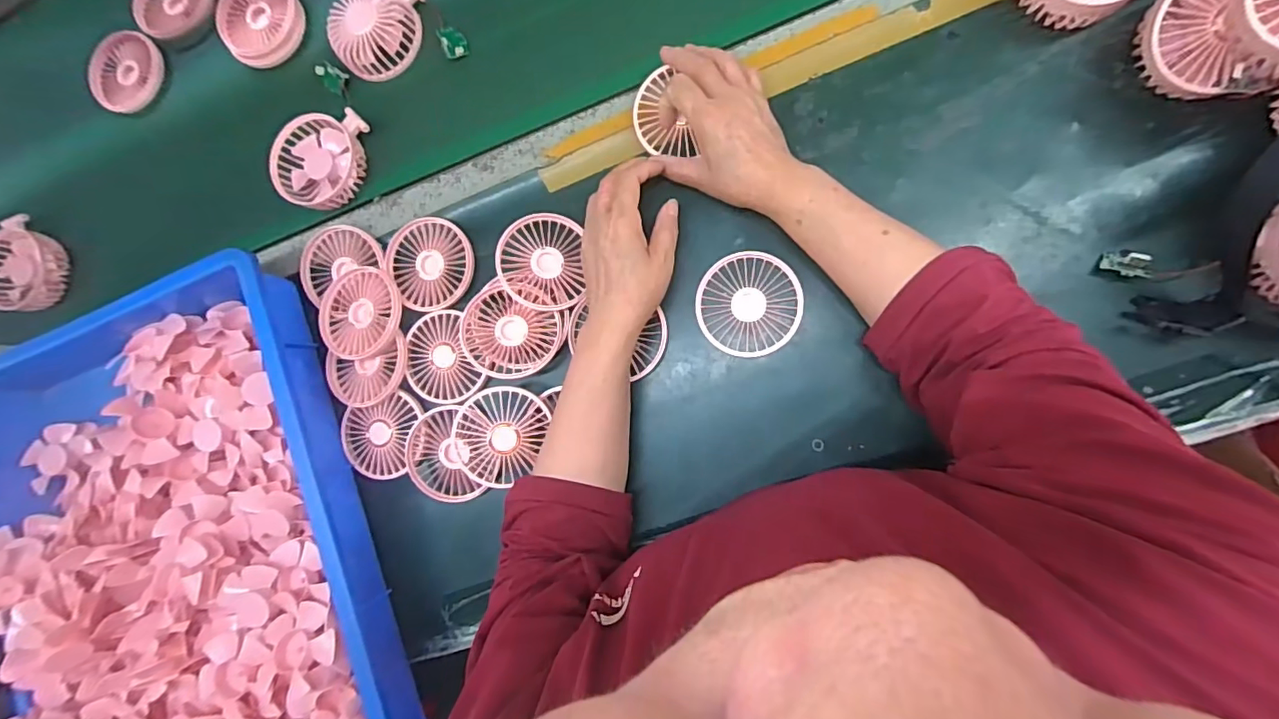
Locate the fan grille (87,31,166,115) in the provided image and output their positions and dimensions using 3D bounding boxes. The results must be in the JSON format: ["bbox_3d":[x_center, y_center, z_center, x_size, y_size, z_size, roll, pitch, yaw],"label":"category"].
[{"bbox_3d":[-0.574,-0.317,0.599,0.084,0.016,0.086,9,89,9],"label":"fan grille"}]

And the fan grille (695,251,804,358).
[{"bbox_3d":[0.094,-0.048,0.468,0.087,0.011,0.087,0,88,9],"label":"fan grille"}]

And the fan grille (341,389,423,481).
[{"bbox_3d":[-0.247,0.077,0.518,0.084,0.009,0.075,-19,85,8],"label":"fan grille"}]

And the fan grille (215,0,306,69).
[{"bbox_3d":[-0.400,-0.354,0.566,0.083,0.029,0.086,0,88,9],"label":"fan grille"}]

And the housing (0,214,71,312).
[{"bbox_3d":[-0.695,-0.108,0.610,0.078,0.034,0.109,0,88,9],"label":"housing"}]

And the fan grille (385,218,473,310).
[{"bbox_3d":[-0.201,-0.093,0.520,0.081,0.011,0.091,-33,83,6],"label":"fan grille"}]

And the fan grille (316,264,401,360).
[{"bbox_3d":[-0.270,-0.045,0.517,0.089,0.019,0.085,0,88,9],"label":"fan grille"}]

